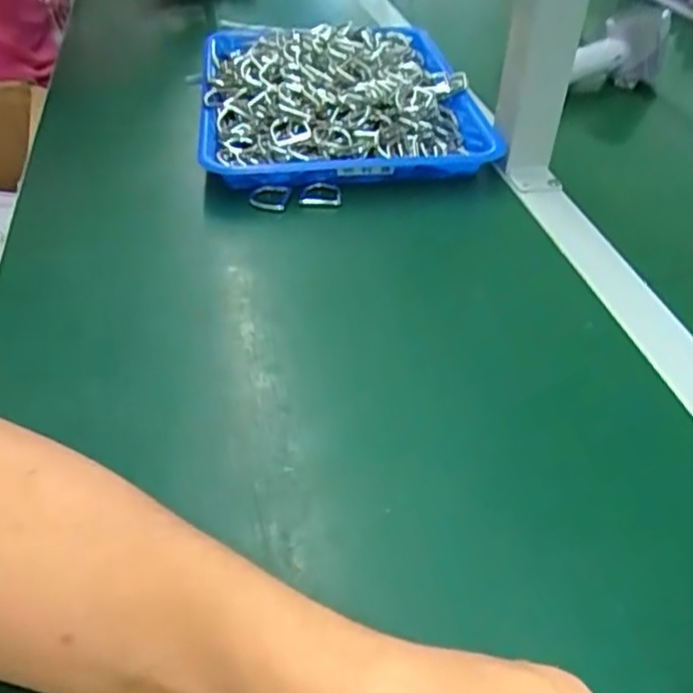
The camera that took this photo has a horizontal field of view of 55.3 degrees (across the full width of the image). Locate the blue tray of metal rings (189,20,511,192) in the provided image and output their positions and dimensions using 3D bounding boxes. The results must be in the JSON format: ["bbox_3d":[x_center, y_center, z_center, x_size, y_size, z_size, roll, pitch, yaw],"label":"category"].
[{"bbox_3d":[-0.006,-0.237,0.614,0.256,0.059,0.297,-5,43,-6],"label":"blue tray of metal rings"}]

